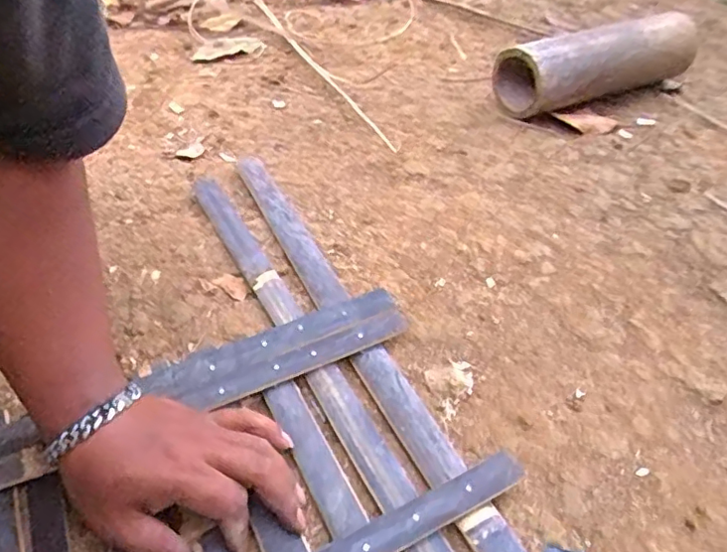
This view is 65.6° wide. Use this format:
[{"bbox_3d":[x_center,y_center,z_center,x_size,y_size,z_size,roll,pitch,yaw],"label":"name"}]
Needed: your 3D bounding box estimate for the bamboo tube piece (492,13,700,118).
[{"bbox_3d":[0.335,-0.296,0.804,0.280,0.108,0.084,-11,46,-13],"label":"bamboo tube piece"}]

